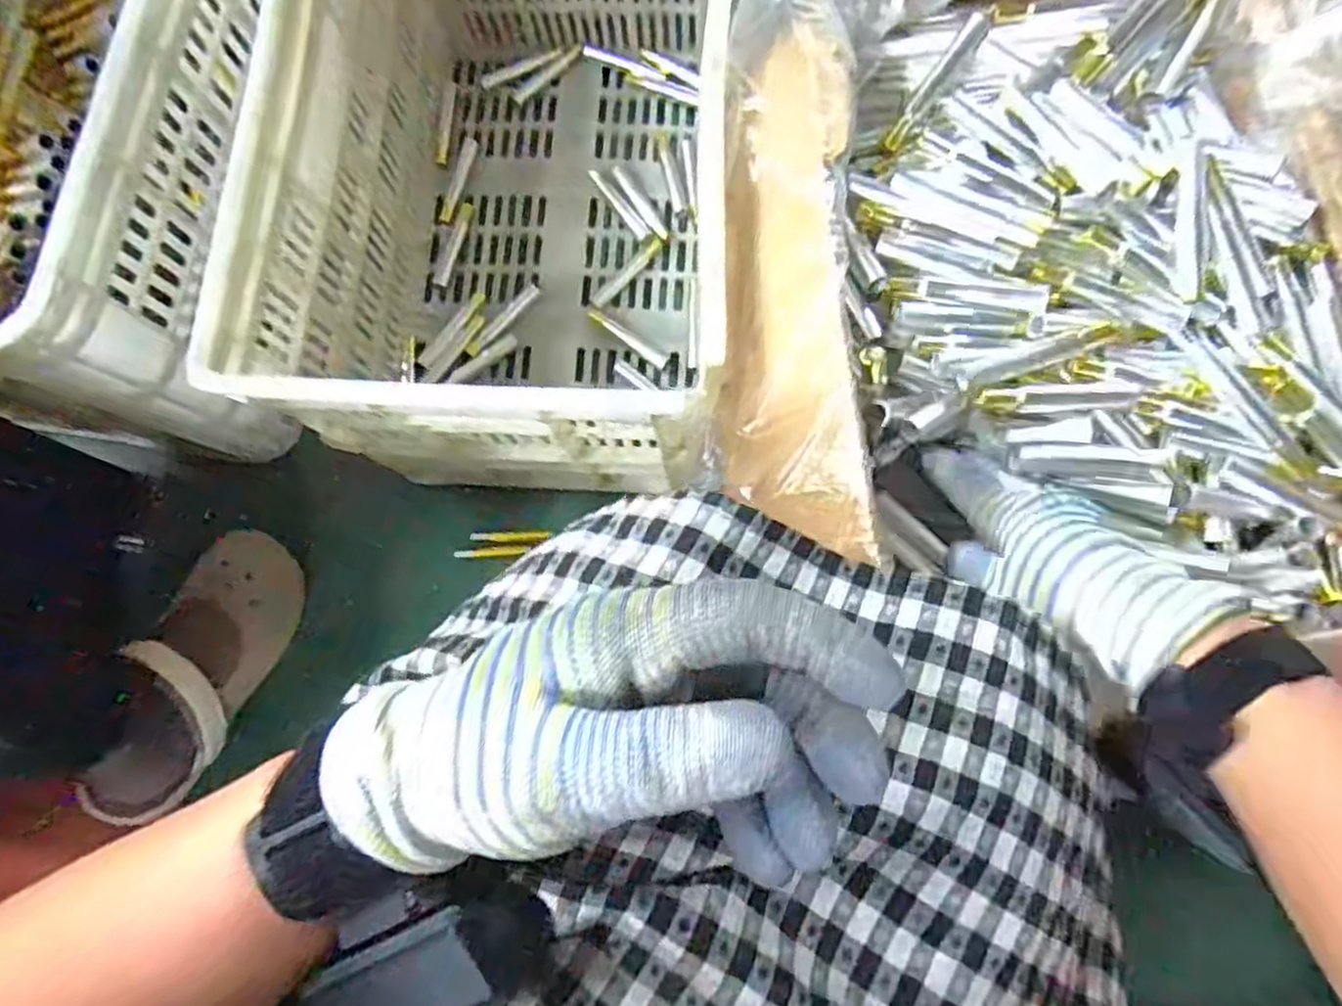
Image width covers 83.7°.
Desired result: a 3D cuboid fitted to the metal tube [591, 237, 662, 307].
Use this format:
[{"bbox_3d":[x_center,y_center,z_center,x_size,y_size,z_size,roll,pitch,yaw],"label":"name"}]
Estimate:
[{"bbox_3d":[-0.042,-0.217,0.704,0.087,0.009,0.014,-44,83,-8],"label":"metal tube"}]

